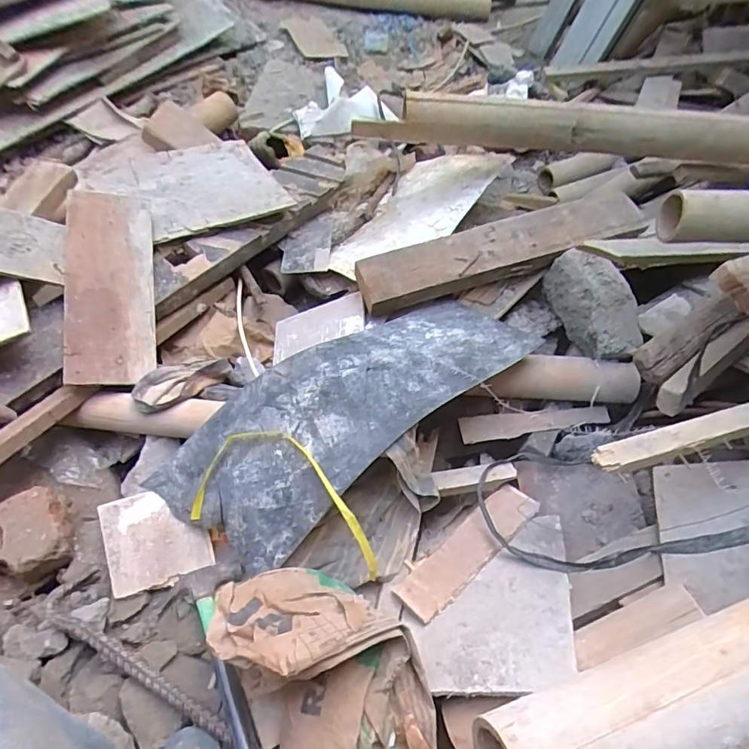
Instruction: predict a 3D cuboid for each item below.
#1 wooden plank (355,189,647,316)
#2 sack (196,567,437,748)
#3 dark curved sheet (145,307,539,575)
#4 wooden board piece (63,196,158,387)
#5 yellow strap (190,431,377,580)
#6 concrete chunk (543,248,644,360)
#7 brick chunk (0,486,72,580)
[{"bbox_3d":[0.220,-0.220,0.872,0.519,0.052,0.102,-17,63,-9],"label":"wooden plank"},{"bbox_3d":[-0.043,0.307,0.480,0.174,0.137,0.275,-22,60,-13],"label":"sack"},{"bbox_3d":[-0.023,0.031,0.695,0.544,0.106,0.205,-37,65,-20],"label":"dark curved sheet"},{"bbox_3d":[-0.402,-0.142,0.761,0.120,0.024,0.326,-4,68,-23],"label":"wooden board piece"},{"bbox_3d":[-0.098,0.145,0.609,0.241,0.059,0.117,15,59,10],"label":"yellow strap"},{"bbox_3d":[0.370,-0.104,0.834,0.101,0.110,0.198,-10,58,-6],"label":"concrete chunk"},{"bbox_3d":[-0.466,0.218,0.654,0.117,0.061,0.117,0,58,0],"label":"brick chunk"}]

